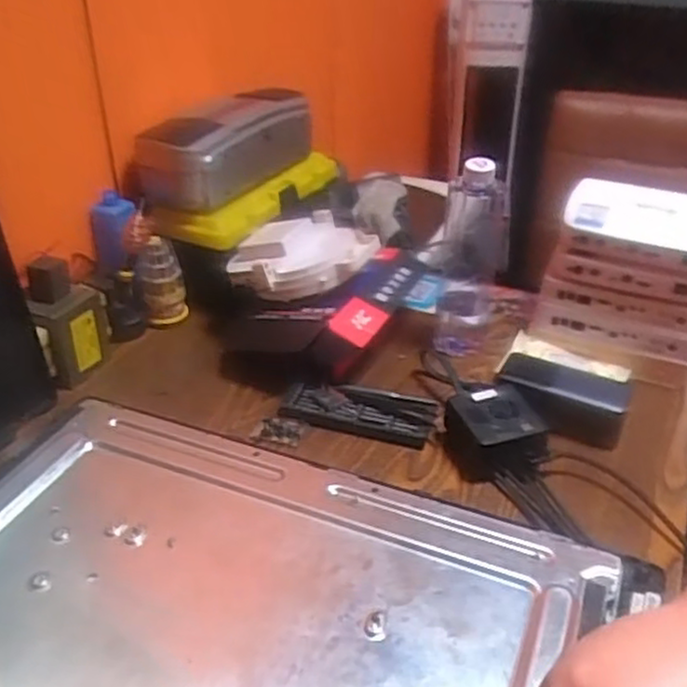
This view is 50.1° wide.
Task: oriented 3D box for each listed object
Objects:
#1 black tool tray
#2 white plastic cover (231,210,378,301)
[{"bbox_3d":[0.017,0.068,0.754,0.150,0.023,0.063,9,34,12],"label":"black tool tray"},{"bbox_3d":[-0.043,-0.093,0.813,0.161,0.054,0.103,-9,35,-14],"label":"white plastic cover"}]

